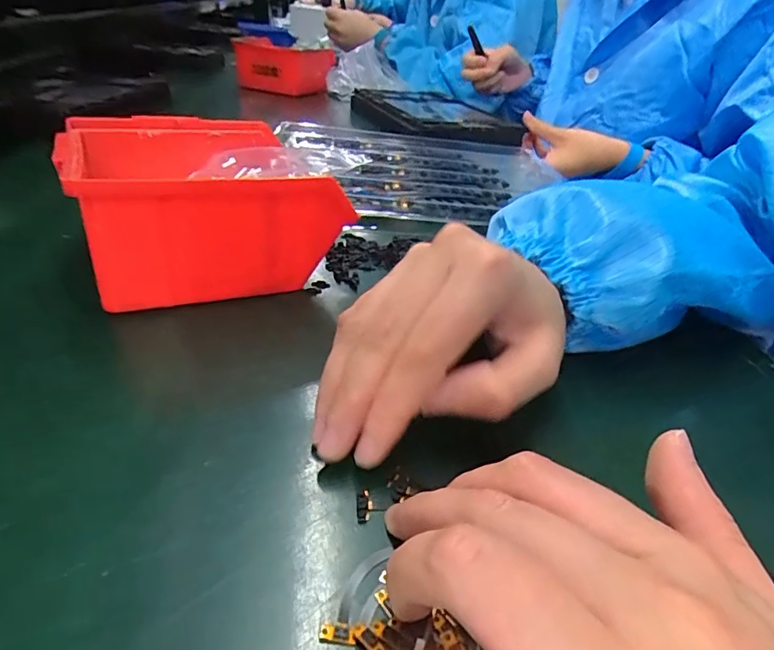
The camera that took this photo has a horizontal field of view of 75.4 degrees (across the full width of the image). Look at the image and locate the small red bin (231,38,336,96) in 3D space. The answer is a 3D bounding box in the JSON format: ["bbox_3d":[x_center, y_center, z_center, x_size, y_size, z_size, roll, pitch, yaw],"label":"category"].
[{"bbox_3d":[-0.160,-0.406,0.790,0.124,0.068,0.092,13,34,13],"label":"small red bin"}]

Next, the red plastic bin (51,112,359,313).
[{"bbox_3d":[-0.101,-0.068,0.284,0.127,0.067,0.123,-12,36,-23],"label":"red plastic bin"}]

